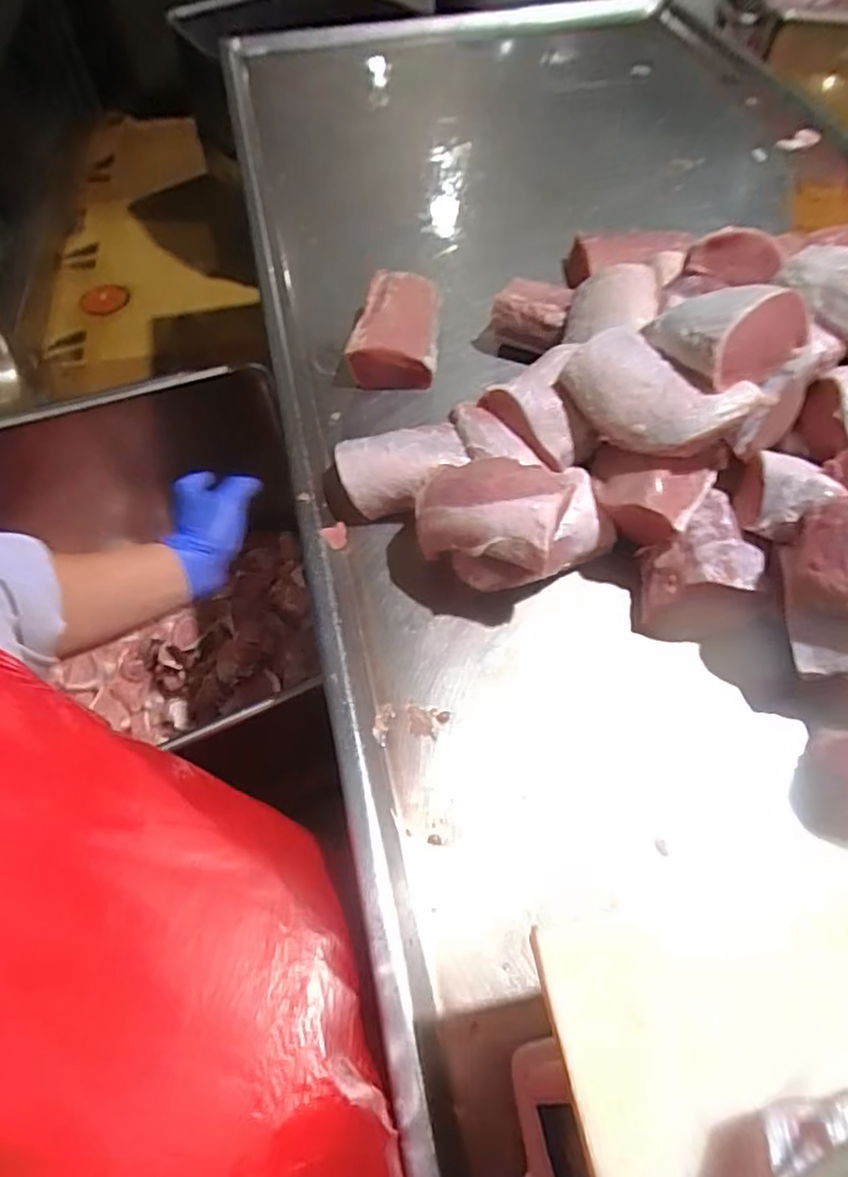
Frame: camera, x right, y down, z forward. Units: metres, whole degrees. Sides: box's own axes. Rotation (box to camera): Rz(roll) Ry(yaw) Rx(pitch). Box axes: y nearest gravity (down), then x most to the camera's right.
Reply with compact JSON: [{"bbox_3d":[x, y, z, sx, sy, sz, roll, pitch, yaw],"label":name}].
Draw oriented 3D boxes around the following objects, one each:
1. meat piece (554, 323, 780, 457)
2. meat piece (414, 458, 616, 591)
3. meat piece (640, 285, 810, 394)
[{"bbox_3d":[0.246,-0.208,0.706,0.111,0.063,0.194,-39,64,-21],"label":"meat piece"},{"bbox_3d":[0.101,-0.072,0.714,0.216,0.125,0.140,2,57,3],"label":"meat piece"},{"bbox_3d":[0.313,-0.282,0.696,0.127,0.071,0.140,-26,60,-15],"label":"meat piece"}]

